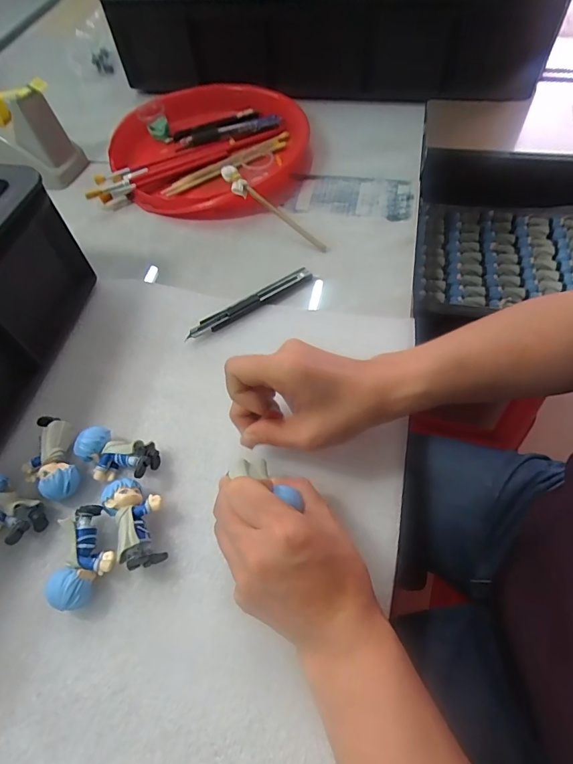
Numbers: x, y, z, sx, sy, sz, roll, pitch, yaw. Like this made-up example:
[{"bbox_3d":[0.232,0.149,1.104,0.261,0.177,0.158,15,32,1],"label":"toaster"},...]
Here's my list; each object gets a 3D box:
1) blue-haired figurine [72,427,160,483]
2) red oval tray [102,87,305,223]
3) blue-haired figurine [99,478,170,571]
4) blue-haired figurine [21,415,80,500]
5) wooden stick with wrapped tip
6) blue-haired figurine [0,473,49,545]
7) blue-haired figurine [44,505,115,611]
[{"bbox_3d":[-0.128,0.057,0.322,0.057,0.027,0.034,13,60,12],"label":"blue-haired figurine"},{"bbox_3d":[-0.096,-0.300,0.539,0.239,0.035,0.225,15,61,13],"label":"red oval tray"},{"bbox_3d":[-0.101,0.095,0.294,0.034,0.027,0.059,-28,61,-12],"label":"blue-haired figurine"},{"bbox_3d":[-0.177,0.060,0.323,0.036,0.027,0.064,-22,60,-9],"label":"blue-haired figurine"},{"bbox_3d":[-0.014,-0.186,0.461,0.141,0.015,0.016,38,67,1],"label":"wooden stick with wrapped tip"},{"bbox_3d":[-0.202,0.092,0.305,0.057,0.026,0.033,26,64,19],"label":"blue-haired figurine"},{"bbox_3d":[-0.133,0.116,0.282,0.031,0.029,0.060,-9,58,-1],"label":"blue-haired figurine"}]

